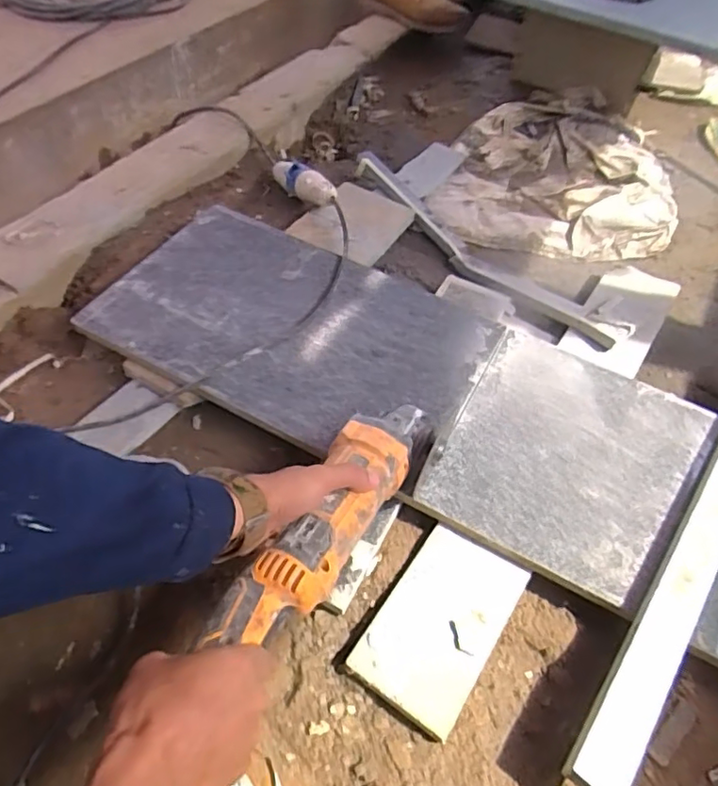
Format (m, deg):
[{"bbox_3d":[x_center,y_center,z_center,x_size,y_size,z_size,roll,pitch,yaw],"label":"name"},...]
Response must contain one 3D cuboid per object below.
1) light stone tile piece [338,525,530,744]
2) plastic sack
[{"bbox_3d":[0.075,0.216,0.550,0.101,0.024,0.171,30,56,18],"label":"light stone tile piece"},{"bbox_3d":[0.380,-0.428,1.081,0.390,0.045,0.575,20,53,11],"label":"plastic sack"}]

